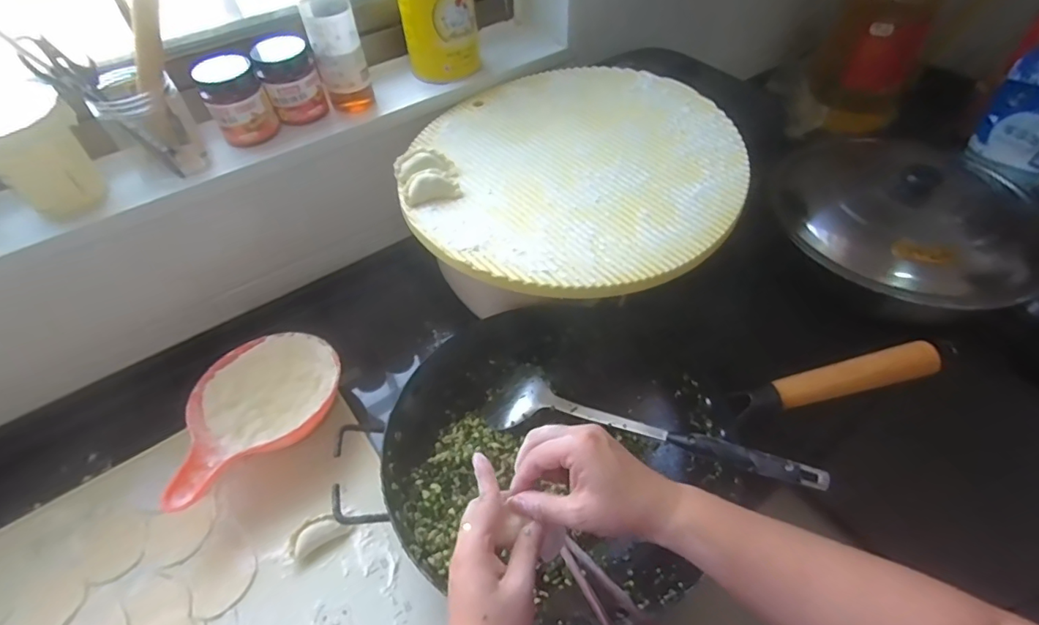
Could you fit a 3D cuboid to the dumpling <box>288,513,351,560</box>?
[{"bbox_3d":[-0.212,0.232,0.544,0.058,0.019,0.025,-26,53,-19],"label":"dumpling"}]

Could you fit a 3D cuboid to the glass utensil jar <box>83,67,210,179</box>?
[{"bbox_3d":[-0.415,-0.210,0.586,0.082,0.096,0.073,-32,55,-22],"label":"glass utensil jar"}]

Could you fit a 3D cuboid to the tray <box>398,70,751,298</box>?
[{"bbox_3d":[0.066,-0.176,0.607,0.362,0.020,0.378,-3,51,3],"label":"tray"}]

